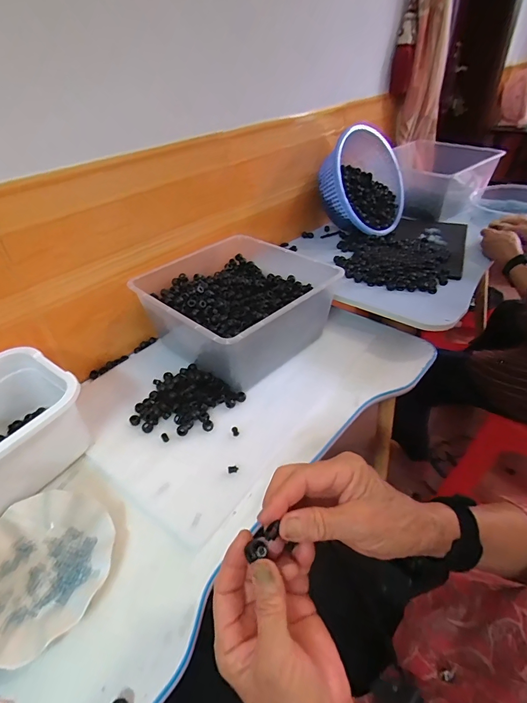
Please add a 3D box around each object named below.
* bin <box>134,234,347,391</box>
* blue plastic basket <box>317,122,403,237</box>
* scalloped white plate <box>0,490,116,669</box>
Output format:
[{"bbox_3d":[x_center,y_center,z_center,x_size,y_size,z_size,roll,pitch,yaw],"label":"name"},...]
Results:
[{"bbox_3d":[-0.065,-0.091,0.751,0.294,0.144,0.346,-32,46,-31],"label":"bin"},{"bbox_3d":[0.275,-0.449,1.027,0.108,0.287,0.280,-2,38,52],"label":"blue plastic basket"},{"bbox_3d":[-0.271,0.255,0.442,0.176,0.022,0.178,-2,38,2],"label":"scalloped white plate"}]

